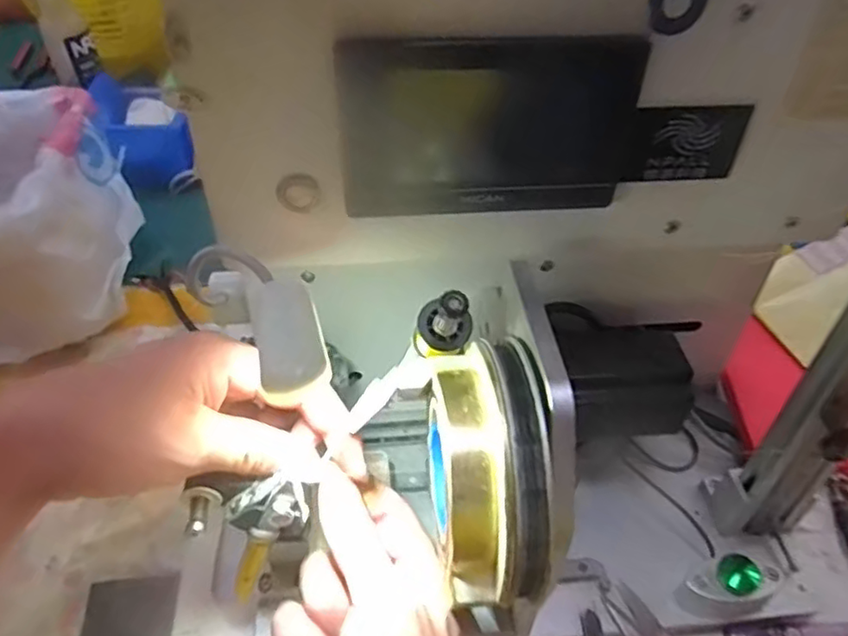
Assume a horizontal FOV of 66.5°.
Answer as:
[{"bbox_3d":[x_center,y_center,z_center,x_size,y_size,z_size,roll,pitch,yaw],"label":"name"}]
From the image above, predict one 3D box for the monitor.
[{"bbox_3d":[0.031,-0.087,0.303,0.136,0.080,0.014,-5,45,-7],"label":"monitor"}]

